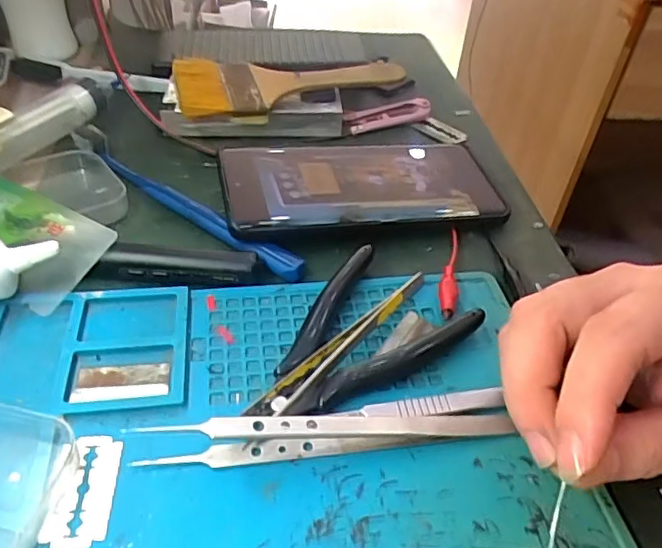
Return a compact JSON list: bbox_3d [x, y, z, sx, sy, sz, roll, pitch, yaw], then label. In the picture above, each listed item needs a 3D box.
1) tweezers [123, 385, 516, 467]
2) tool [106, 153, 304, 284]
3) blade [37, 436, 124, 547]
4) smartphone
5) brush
[{"bbox_3d":[0.000,0.057,0.227,0.147,0.023,0.022,-4,43,-9],"label":"tweezers"},{"bbox_3d":[-0.078,-0.037,0.331,0.159,0.011,0.017,31,49,27],"label":"tool"},{"bbox_3d":[-0.089,0.077,0.211,0.021,0.004,0.042,5,42,-10],"label":"blade"},{"bbox_3d":[0.019,-0.055,0.344,0.162,0.009,0.078,-5,49,-15],"label":"smartphone"},{"bbox_3d":[-0.027,-0.132,0.408,0.161,0.016,0.056,-5,47,-9],"label":"brush"}]

